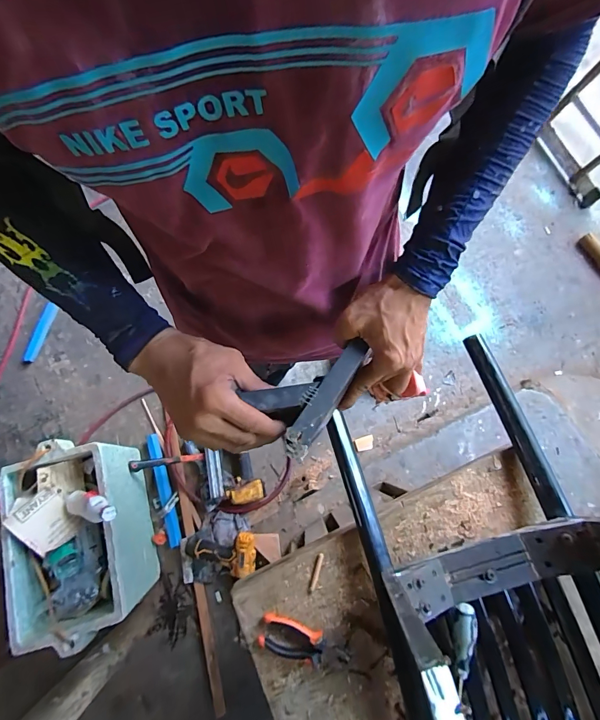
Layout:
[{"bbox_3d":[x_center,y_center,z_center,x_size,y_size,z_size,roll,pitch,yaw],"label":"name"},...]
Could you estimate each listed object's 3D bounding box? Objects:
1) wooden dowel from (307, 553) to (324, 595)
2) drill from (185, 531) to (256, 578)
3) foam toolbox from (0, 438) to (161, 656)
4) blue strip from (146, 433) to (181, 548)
[{"bbox_3d":[0.027,0.363,0.623,0.011,0.005,0.065,18,78,4],"label":"wooden dowel"},{"bbox_3d":[-0.230,0.555,1.057,0.204,0.058,0.119,-3,77,16],"label":"drill"},{"bbox_3d":[-0.543,0.439,0.955,0.261,0.276,0.449,-13,78,-2],"label":"foam toolbox"},{"bbox_3d":[-0.421,0.395,1.132,0.043,0.022,0.340,-18,78,-3],"label":"blue strip"}]

